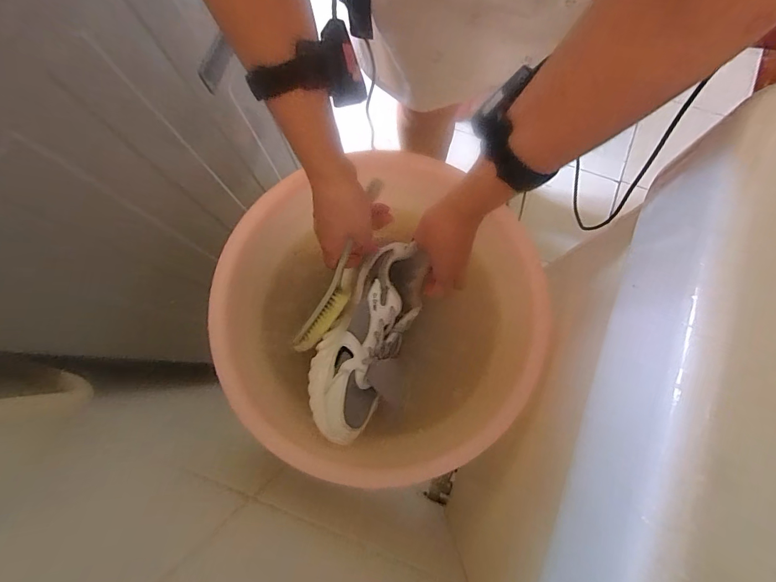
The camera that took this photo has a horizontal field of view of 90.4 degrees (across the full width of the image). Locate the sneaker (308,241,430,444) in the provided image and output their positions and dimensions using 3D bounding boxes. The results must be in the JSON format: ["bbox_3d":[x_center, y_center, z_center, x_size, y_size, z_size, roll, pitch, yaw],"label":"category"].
[{"bbox_3d":[-0.020,0.058,0.480,0.109,0.074,0.239,20,76,4],"label":"sneaker"}]

